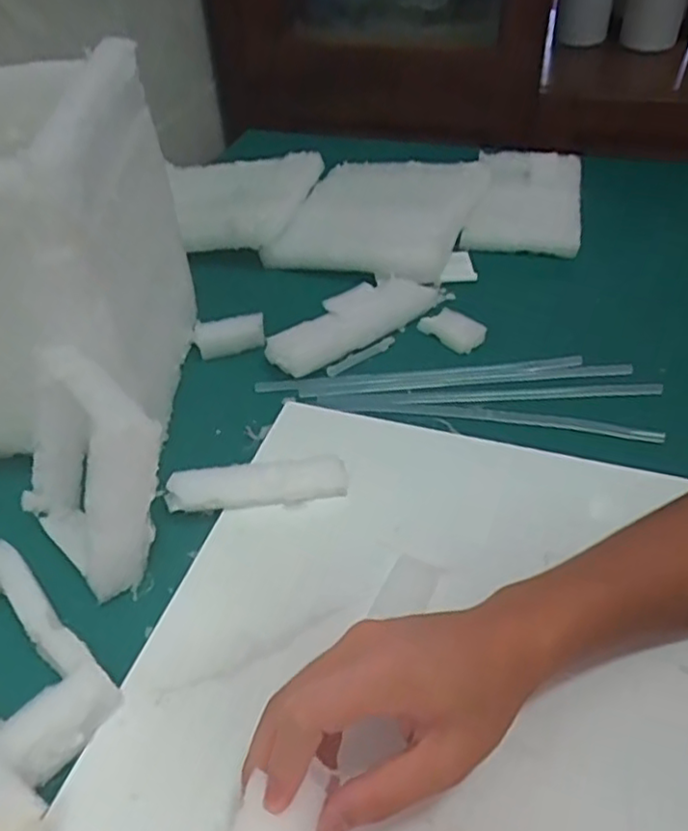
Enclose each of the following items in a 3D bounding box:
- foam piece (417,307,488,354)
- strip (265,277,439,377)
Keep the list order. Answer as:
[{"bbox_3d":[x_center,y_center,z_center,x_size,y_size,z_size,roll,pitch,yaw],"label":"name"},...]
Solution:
[{"bbox_3d":[0.091,-0.078,0.589,0.060,0.017,0.023,31,54,31],"label":"foam piece"},{"bbox_3d":[0.011,-0.084,0.596,0.177,0.015,0.049,-30,88,-31],"label":"strip"}]

